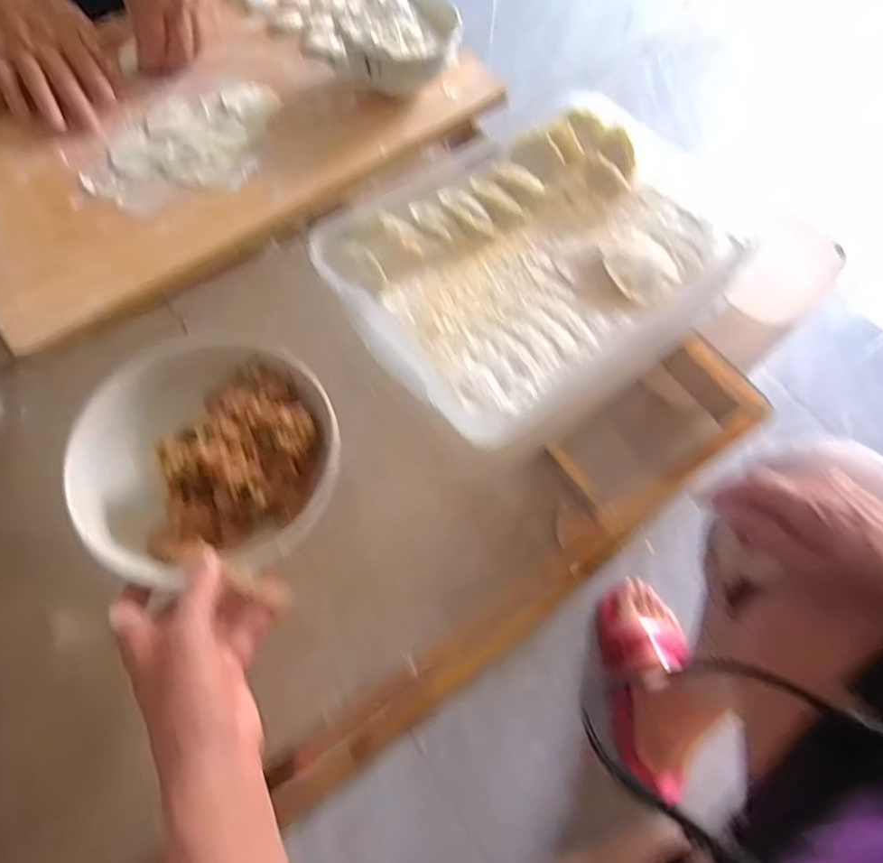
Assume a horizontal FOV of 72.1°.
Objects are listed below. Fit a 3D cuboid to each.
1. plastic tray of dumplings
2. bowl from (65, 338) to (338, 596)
[{"bbox_3d":[0.080,-0.140,0.479,0.315,0.035,0.230,-35,70,-16],"label":"plastic tray of dumplings"},{"bbox_3d":[-0.163,0.017,0.436,0.173,0.054,0.175,0,64,-1],"label":"bowl"}]

